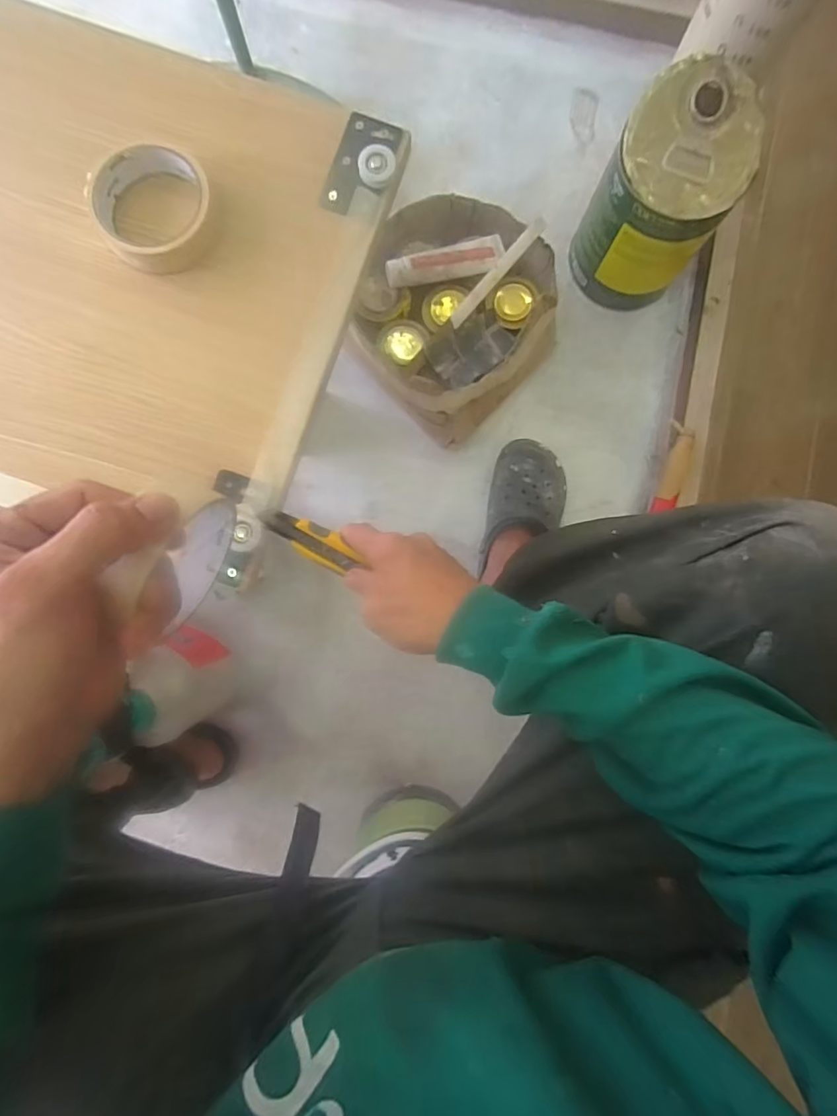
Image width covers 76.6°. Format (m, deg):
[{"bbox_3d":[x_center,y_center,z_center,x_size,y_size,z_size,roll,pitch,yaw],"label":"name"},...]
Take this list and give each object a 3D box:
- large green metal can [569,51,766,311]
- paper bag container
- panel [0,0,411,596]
[{"bbox_3d":[0.306,-0.455,0.693,0.152,0.243,0.147,0,86,-2],"label":"large green metal can"},{"bbox_3d":[0.047,-0.338,0.746,0.270,0.114,0.260,0,86,-2],"label":"paper bag container"},{"bbox_3d":[-0.301,-0.244,0.424,0.496,0.025,0.390,19,85,0],"label":"panel"}]

